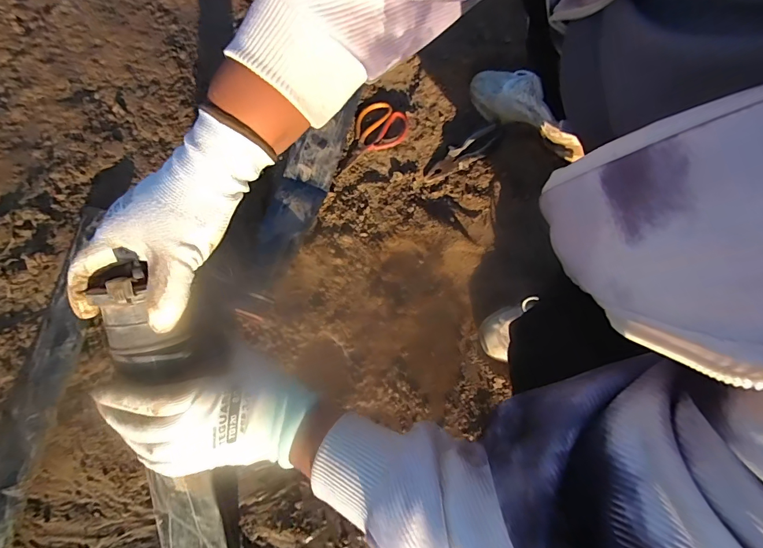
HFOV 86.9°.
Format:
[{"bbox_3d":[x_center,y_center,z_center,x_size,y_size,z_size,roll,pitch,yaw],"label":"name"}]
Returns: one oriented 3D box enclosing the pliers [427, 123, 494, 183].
[{"bbox_3d":[0.162,-0.242,0.815,0.176,0.012,0.050,-30,76,-7],"label":"pliers"}]

